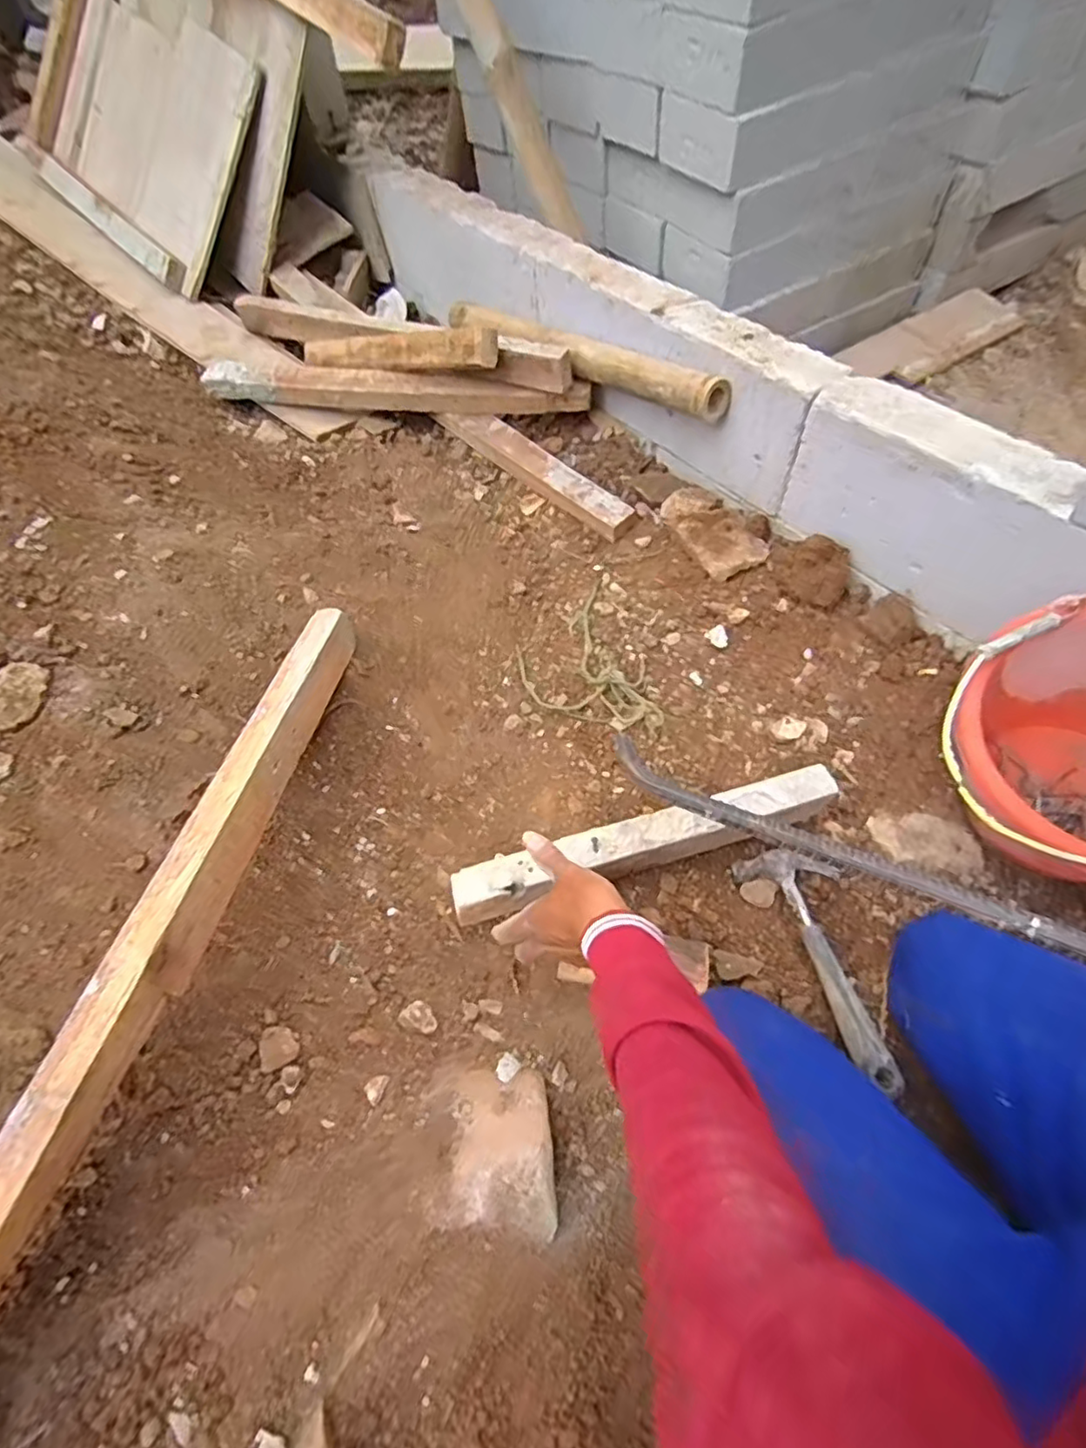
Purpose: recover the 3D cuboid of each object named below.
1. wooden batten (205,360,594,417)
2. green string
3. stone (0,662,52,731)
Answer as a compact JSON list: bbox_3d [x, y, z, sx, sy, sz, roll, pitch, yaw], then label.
[{"bbox_3d":[-0.283,-0.625,1.175,0.727,0.042,0.058,9,58,10],"label":"wooden batten"},{"bbox_3d":[0.053,-0.105,0.883,0.174,0.041,0.285,-7,56,0],"label":"green string"},{"bbox_3d":[-0.500,-0.025,0.605,0.060,0.025,0.073,27,63,20],"label":"stone"}]

